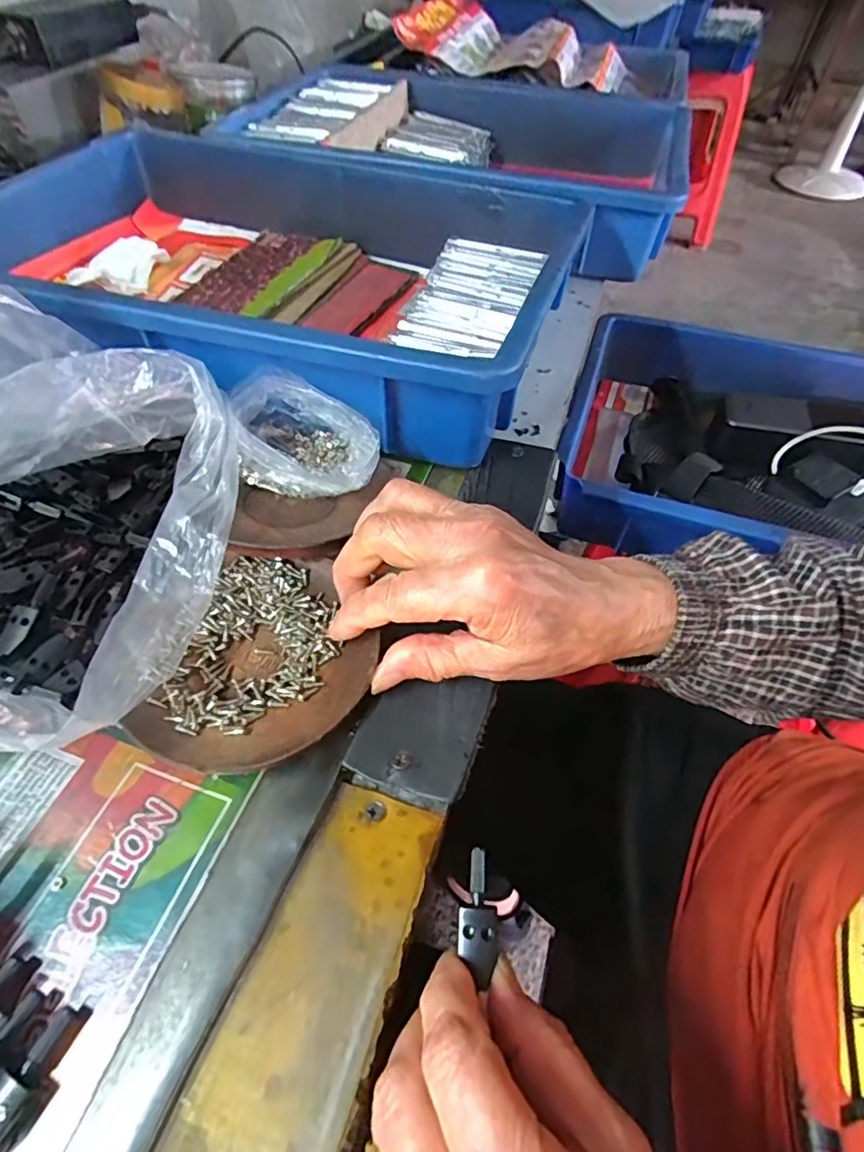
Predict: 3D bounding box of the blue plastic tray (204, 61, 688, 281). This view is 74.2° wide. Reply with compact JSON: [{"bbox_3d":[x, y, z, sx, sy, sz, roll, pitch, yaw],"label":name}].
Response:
[{"bbox_3d":[0.039,-0.459,0.619,0.441,0.090,0.362,17,53,11],"label":"blue plastic tray"}]

